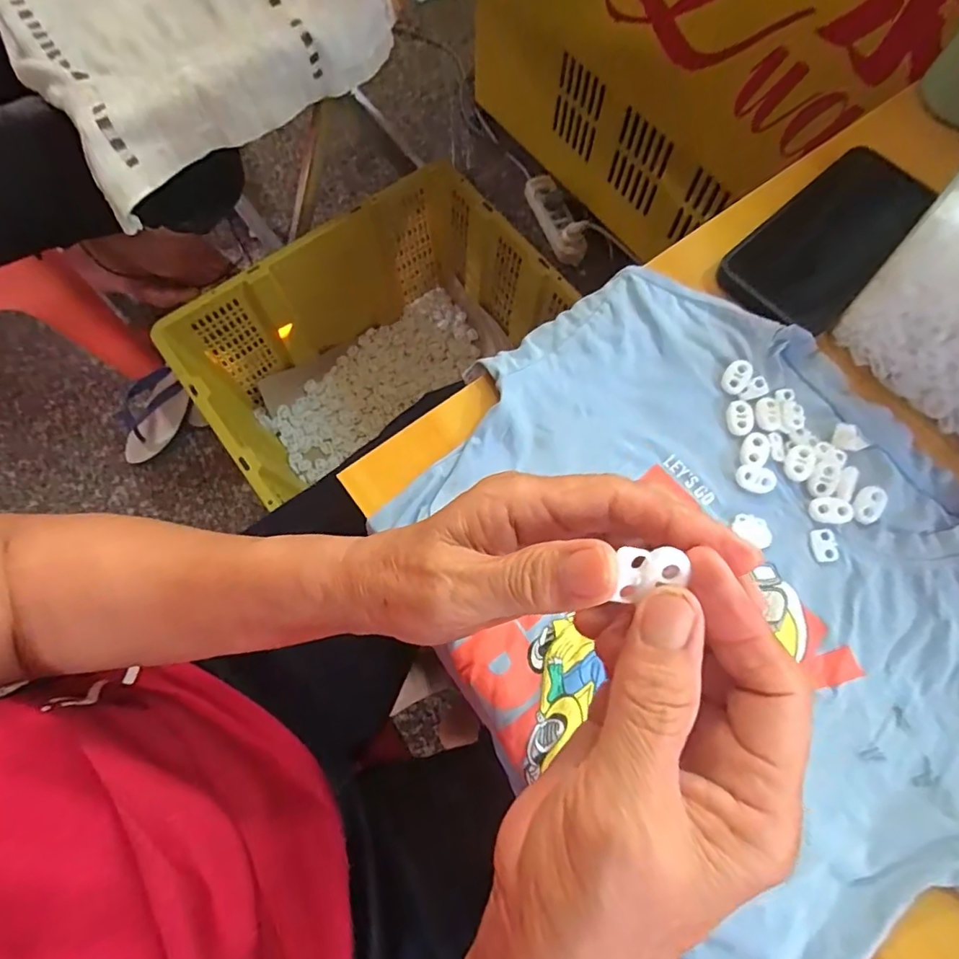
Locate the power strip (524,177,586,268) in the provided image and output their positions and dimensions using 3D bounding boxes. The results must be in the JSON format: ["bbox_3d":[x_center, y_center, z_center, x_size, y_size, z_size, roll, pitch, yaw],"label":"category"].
[{"bbox_3d":[0.148,-0.497,1.030,0.058,0.050,0.203,-20,75,-7],"label":"power strip"}]

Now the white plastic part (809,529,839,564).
[{"bbox_3d":[0.200,0.038,0.309,0.014,0.004,0.019,-3,73,-2],"label":"white plastic part"}]

